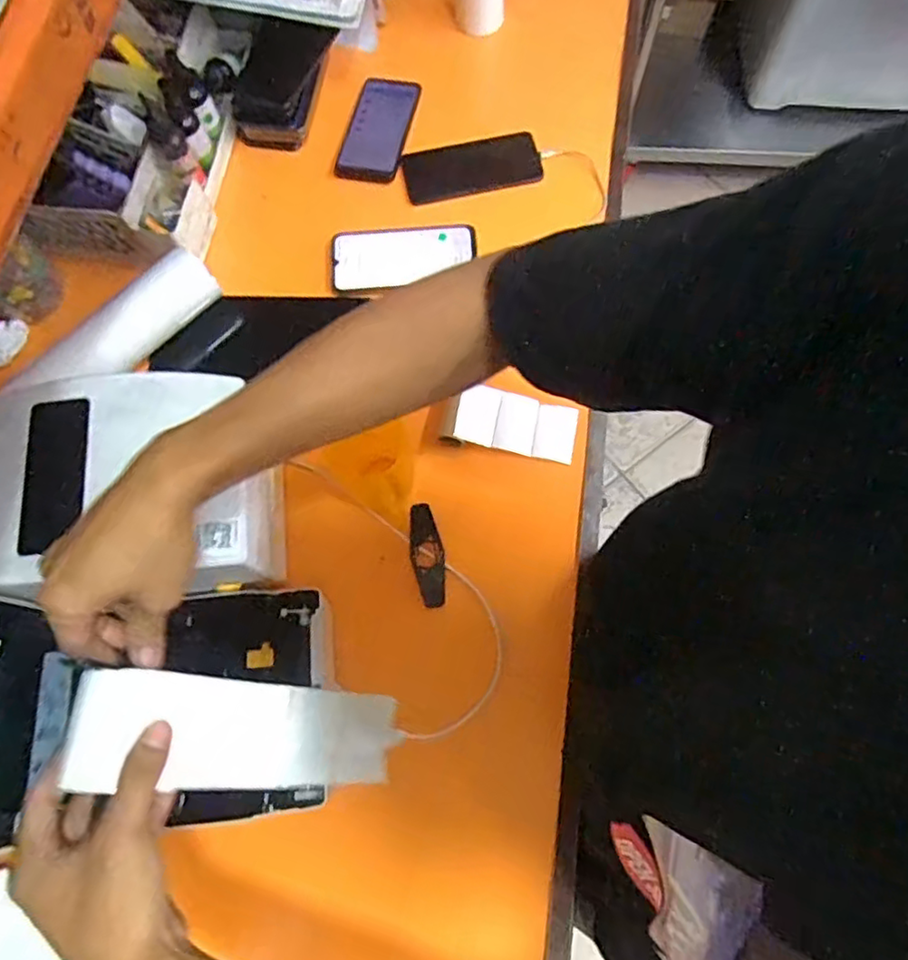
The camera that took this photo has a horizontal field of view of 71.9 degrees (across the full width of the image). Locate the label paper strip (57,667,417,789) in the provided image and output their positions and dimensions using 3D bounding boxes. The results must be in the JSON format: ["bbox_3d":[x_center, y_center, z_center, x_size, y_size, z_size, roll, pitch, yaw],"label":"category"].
[{"bbox_3d":[-0.130,0.165,0.408,0.210,0.022,0.063,20,69,-34],"label":"label paper strip"}]

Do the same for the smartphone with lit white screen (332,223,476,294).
[{"bbox_3d":[-0.059,-0.263,0.746,0.169,0.014,0.092,-4,72,0],"label":"smartphone with lit white screen"}]

